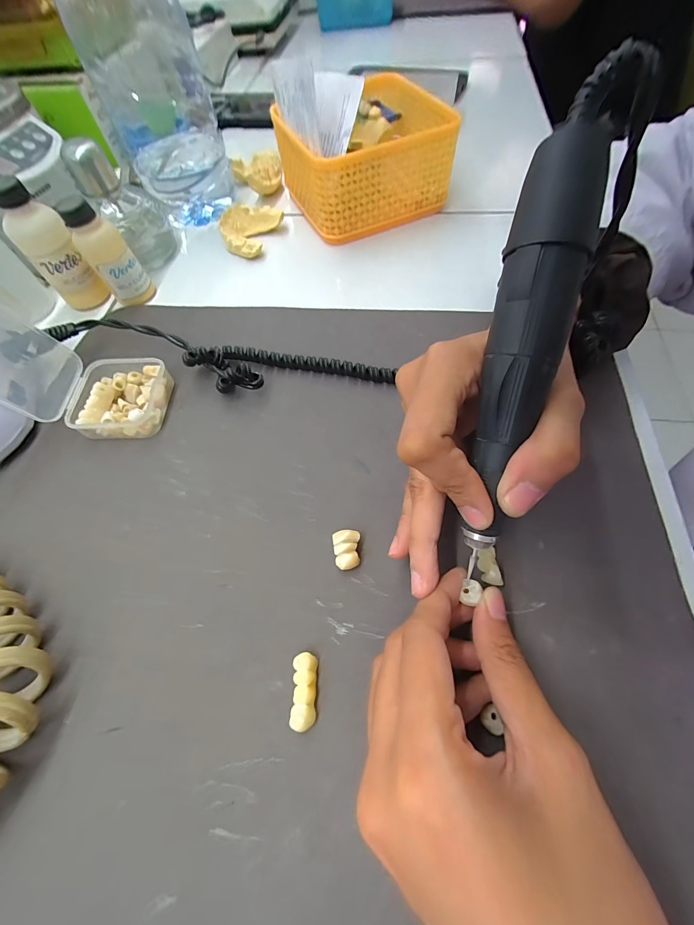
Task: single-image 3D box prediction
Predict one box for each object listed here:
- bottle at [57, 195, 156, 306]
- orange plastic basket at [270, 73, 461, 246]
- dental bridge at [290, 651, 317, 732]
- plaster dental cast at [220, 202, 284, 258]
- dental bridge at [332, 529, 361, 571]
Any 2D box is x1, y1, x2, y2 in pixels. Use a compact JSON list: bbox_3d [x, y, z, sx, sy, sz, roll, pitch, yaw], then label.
[{"bbox_3d":[-0.181,-0.158,0.270,0.032,0.071,0.027,-38,65,-15],"label":"bottle"},{"bbox_3d":[0.013,-0.283,0.328,0.130,0.064,0.129,-24,62,-8],"label":"orange plastic basket"},{"bbox_3d":[-0.019,0.101,0.156,0.010,0.007,0.028,0,62,3],"label":"dental bridge"},{"bbox_3d":[-0.091,-0.216,0.324,0.048,0.020,0.055,20,65,15],"label":"plaster dental cast"},{"bbox_3d":[0.000,0.045,0.184,0.014,0.006,0.021,-9,62,-2],"label":"dental bridge"}]

